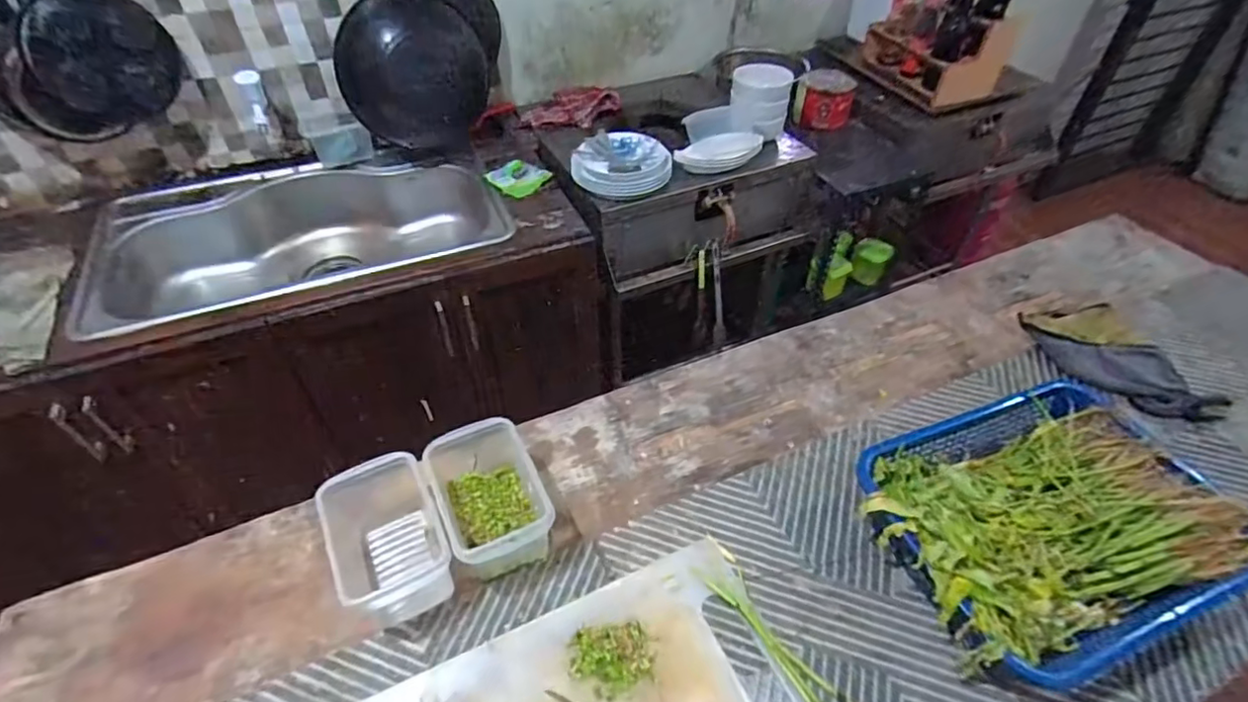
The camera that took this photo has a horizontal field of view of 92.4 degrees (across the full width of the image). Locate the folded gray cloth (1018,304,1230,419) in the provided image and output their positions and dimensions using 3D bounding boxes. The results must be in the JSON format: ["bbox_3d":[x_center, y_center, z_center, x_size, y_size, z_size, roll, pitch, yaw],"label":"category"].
[{"bbox_3d":[0.704,0.003,0.851,0.130,0.047,0.227,-12,46,-10],"label":"folded gray cloth"}]

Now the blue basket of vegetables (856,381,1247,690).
[{"bbox_3d":[0.438,0.184,0.637,0.329,0.099,0.256,-16,47,-14],"label":"blue basket of vegetables"}]

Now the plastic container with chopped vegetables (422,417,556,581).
[{"bbox_3d":[-0.152,0.166,0.678,0.103,0.098,0.182,-21,48,-19],"label":"plastic container with chopped vegetables"}]

